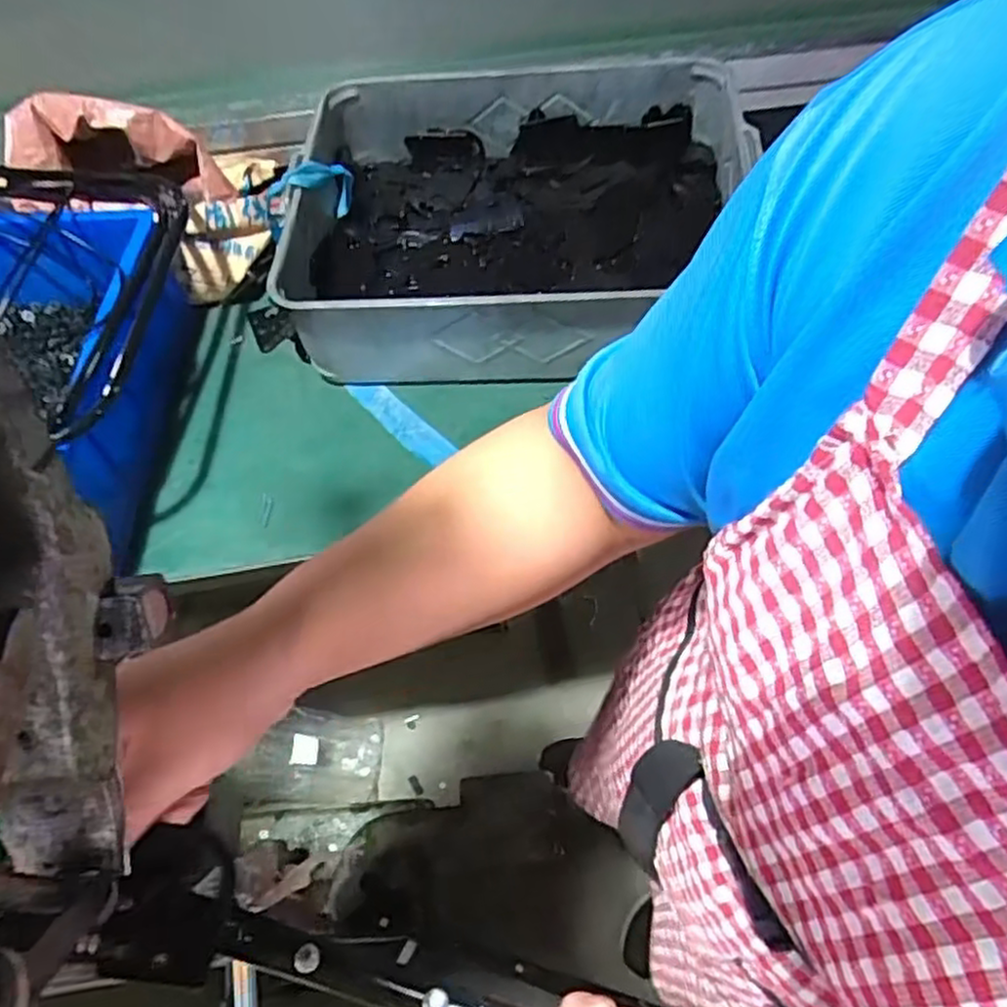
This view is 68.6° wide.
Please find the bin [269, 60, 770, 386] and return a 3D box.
[{"bbox_3d":[0.013,-0.325,0.875,0.503,0.171,0.386,2,59,5],"label":"bin"}]

